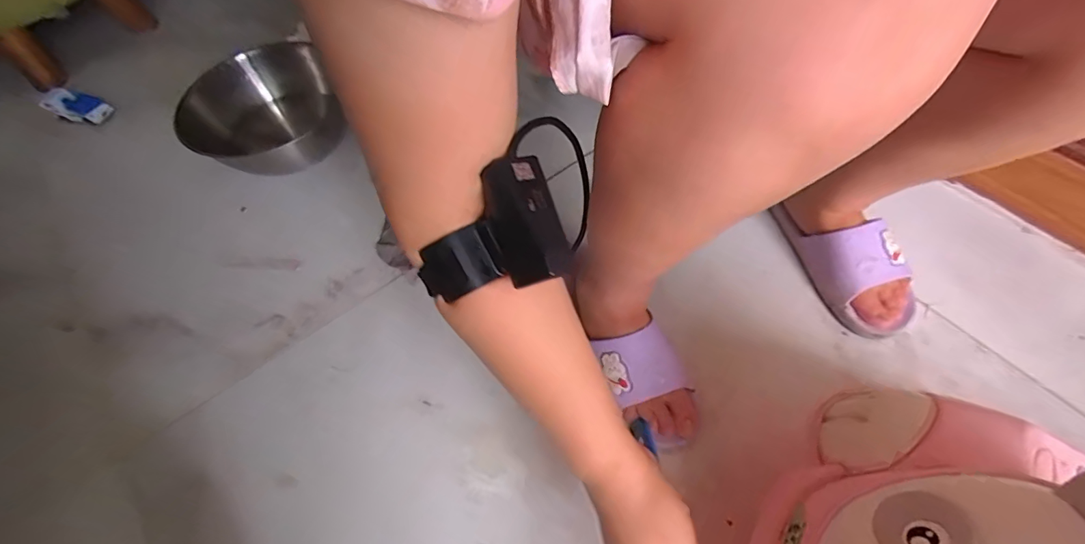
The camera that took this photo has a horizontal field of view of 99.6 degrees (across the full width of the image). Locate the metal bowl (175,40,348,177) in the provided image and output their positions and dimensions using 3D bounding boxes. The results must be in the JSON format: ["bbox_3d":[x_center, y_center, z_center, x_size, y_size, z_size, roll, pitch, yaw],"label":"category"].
[{"bbox_3d":[-0.387,-0.217,0.658,0.188,0.105,0.188,-1,58,2],"label":"metal bowl"}]

